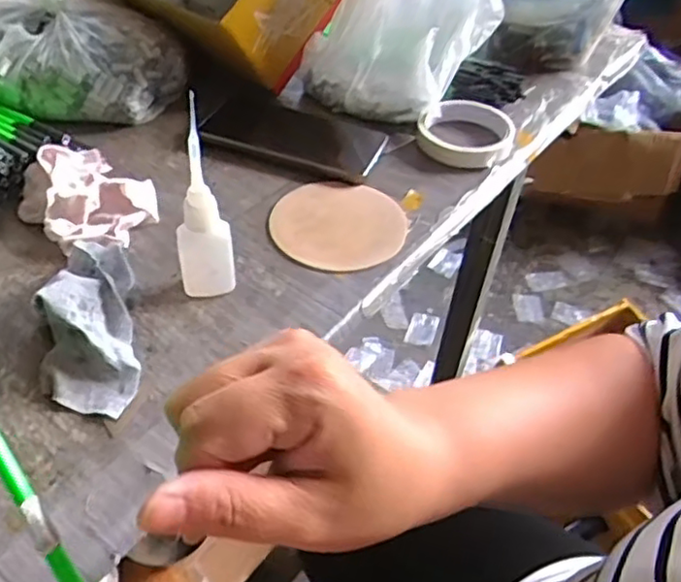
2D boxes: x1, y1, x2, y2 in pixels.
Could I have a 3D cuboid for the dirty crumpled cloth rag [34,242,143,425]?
[{"bbox_3d":[-0.162,0.011,0.425,0.049,0.046,0.139,-8,47,-13],"label":"dirty crumpled cloth rag"}]

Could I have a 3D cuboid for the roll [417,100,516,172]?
[{"bbox_3d":[0.117,-0.148,0.613,0.088,0.028,0.086,8,46,3],"label":"roll"}]

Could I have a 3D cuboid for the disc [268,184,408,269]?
[{"bbox_3d":[-0.001,-0.054,0.537,0.108,0.006,0.108,2,46,-3],"label":"disc"}]

